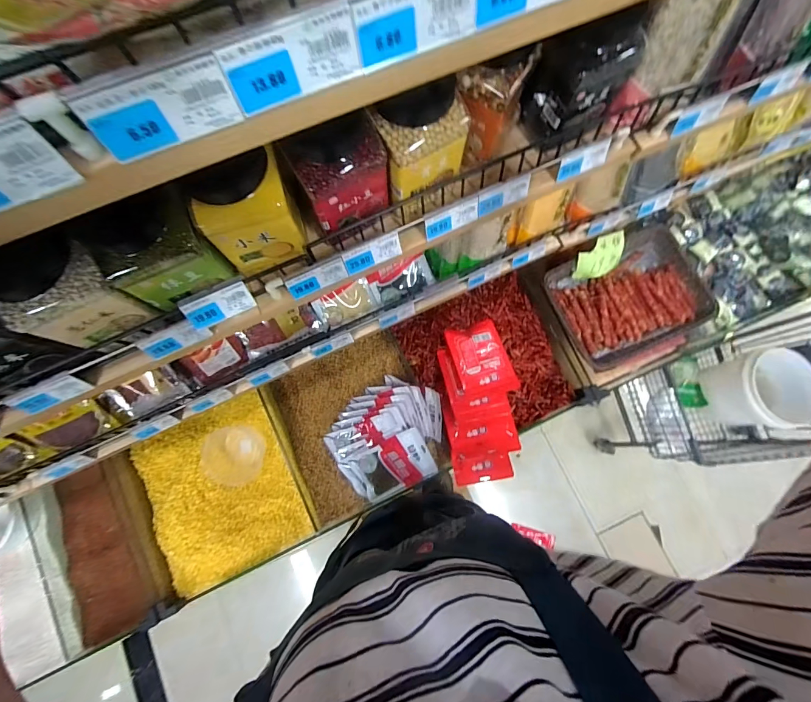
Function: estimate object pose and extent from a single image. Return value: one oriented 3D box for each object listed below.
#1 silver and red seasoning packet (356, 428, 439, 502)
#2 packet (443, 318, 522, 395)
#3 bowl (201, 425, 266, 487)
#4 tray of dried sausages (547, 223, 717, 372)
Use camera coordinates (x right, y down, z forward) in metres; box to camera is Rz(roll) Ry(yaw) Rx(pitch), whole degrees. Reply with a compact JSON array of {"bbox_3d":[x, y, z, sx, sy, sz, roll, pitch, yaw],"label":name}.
[{"bbox_3d":[-0.021,0.296,1.033,0.184,0.017,0.135,-23,94,-6],"label":"silver and red seasoning packet"},{"bbox_3d":[0.196,0.022,1.015,0.138,0.033,0.189,-16,79,-3],"label":"packet"},{"bbox_3d":[-0.466,0.284,1.063,0.153,0.042,0.154,0,78,0],"label":"bowl"},{"bbox_3d":[0.616,-0.149,1.091,0.401,0.074,0.313,-25,79,-5],"label":"tray of dried sausages"}]

